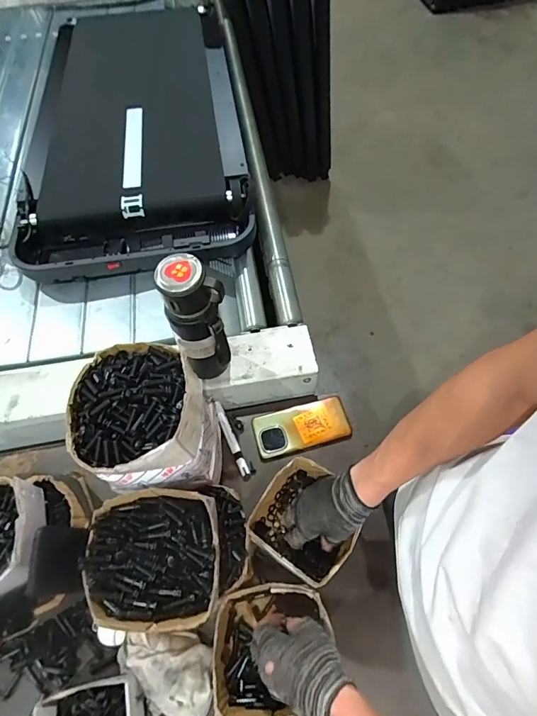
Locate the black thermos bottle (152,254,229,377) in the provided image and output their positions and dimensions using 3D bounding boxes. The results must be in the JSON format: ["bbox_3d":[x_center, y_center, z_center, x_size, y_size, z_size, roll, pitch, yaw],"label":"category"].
[{"bbox_3d":[-0.105,-0.047,0.587,0.067,0.215,0.077,-39,67,-19],"label":"black thermos bottle"}]

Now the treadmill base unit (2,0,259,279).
[{"bbox_3d":[-0.323,-0.595,1.002,0.473,0.113,0.990,-8,61,-3],"label":"treadmill base unit"}]

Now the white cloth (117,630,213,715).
[{"bbox_3d":[-0.136,0.411,0.525,0.132,0.028,0.093,18,63,11],"label":"white cloth"}]

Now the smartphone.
[{"bbox_3d":[0.057,0.121,0.704,0.164,0.014,0.080,-14,61,-6],"label":"smartphone"}]

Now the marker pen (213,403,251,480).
[{"bbox_3d":[-0.065,0.141,0.698,0.018,0.013,0.146,-23,63,-11],"label":"marker pen"}]

